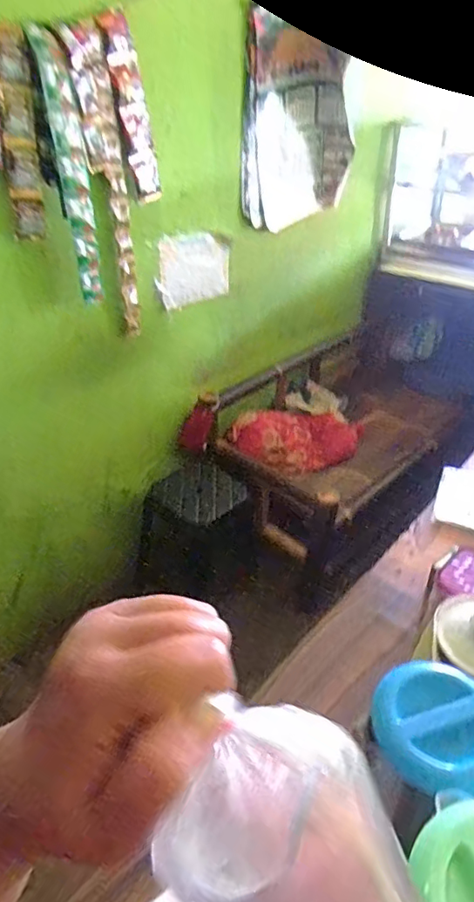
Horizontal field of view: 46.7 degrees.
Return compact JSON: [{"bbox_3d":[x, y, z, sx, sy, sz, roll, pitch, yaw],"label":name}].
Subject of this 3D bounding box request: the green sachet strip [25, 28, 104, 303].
[{"bbox_3d":[-0.386,-0.641,1.317,0.025,0.586,0.091,23,44,29],"label":"green sachet strip"}]

